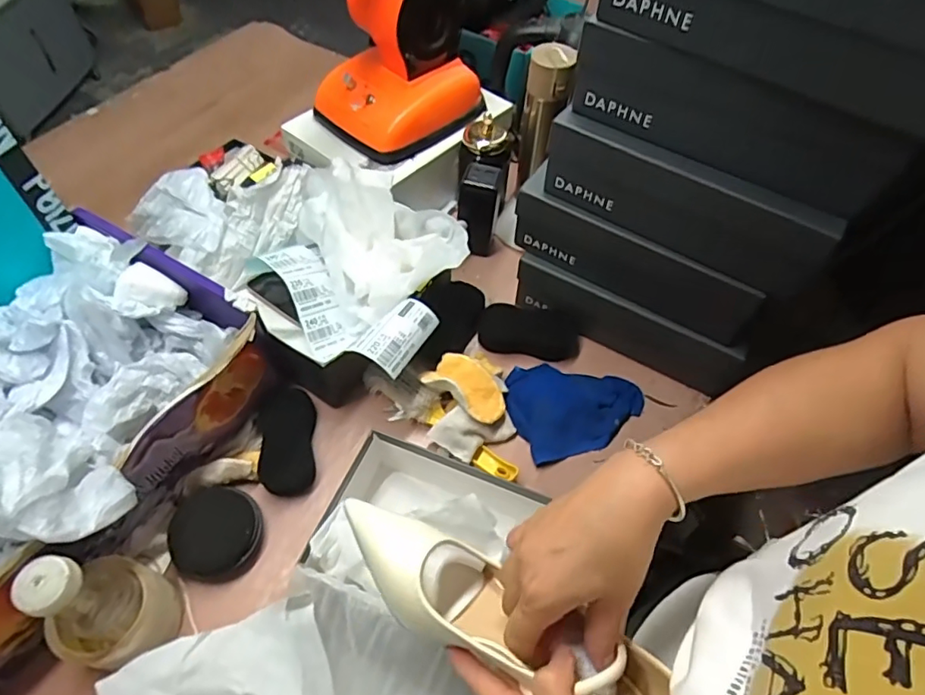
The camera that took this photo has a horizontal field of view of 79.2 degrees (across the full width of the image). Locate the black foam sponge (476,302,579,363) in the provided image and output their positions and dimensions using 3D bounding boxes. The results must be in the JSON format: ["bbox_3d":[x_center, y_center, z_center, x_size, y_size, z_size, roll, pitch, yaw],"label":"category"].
[{"bbox_3d":[0.092,-0.022,0.768,0.137,0.029,0.068,12,56,6],"label":"black foam sponge"}]

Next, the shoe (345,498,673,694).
[{"bbox_3d":[0.017,0.184,0.386,0.241,0.061,0.067,22,57,23],"label":"shoe"}]

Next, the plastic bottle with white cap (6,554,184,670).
[{"bbox_3d":[-0.312,0.226,0.485,0.074,0.176,0.089,19,57,10],"label":"plastic bottle with white cap"}]

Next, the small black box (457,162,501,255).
[{"bbox_3d":[0.025,-0.206,0.832,0.059,0.136,0.072,5,56,1],"label":"small black box"}]

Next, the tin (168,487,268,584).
[{"bbox_3d":[-0.264,0.197,0.599,0.091,0.025,0.094,1,56,-2],"label":"tin"}]

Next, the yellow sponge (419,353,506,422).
[{"bbox_3d":[0.008,0.047,0.687,0.103,0.034,0.059,30,59,17],"label":"yellow sponge"}]

